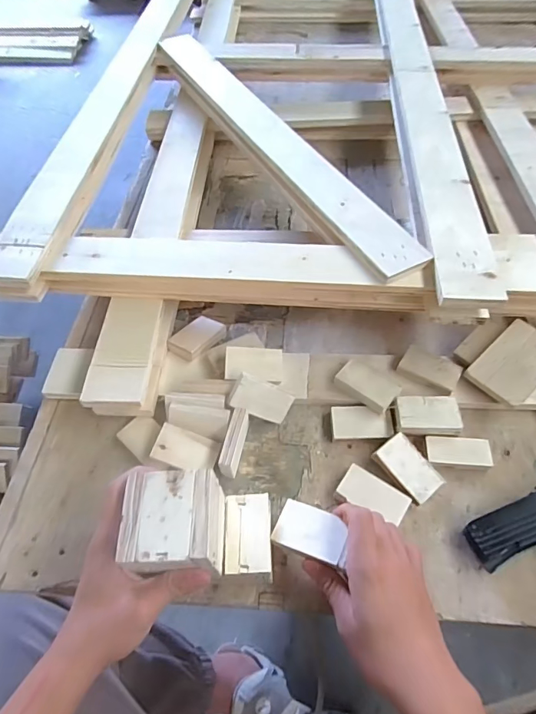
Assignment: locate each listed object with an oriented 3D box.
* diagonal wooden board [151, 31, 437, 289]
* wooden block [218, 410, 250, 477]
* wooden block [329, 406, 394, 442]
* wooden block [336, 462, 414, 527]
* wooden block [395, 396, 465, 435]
[{"bbox_3d":[-0.010,-0.384,0.726,0.073,0.019,0.775,-24,59,-14],"label":"diagonal wooden board"},{"bbox_3d":[-0.039,0.100,0.504,0.017,0.045,0.073,11,57,9],"label":"wooden block"},{"bbox_3d":[0.112,0.081,0.523,0.071,0.019,0.041,0,56,1],"label":"wooden block"},{"bbox_3d":[0.115,0.153,0.475,0.071,0.022,0.038,28,61,19],"label":"wooden block"},{"bbox_3d":[0.187,0.069,0.511,0.073,0.018,0.046,0,56,2],"label":"wooden block"}]

